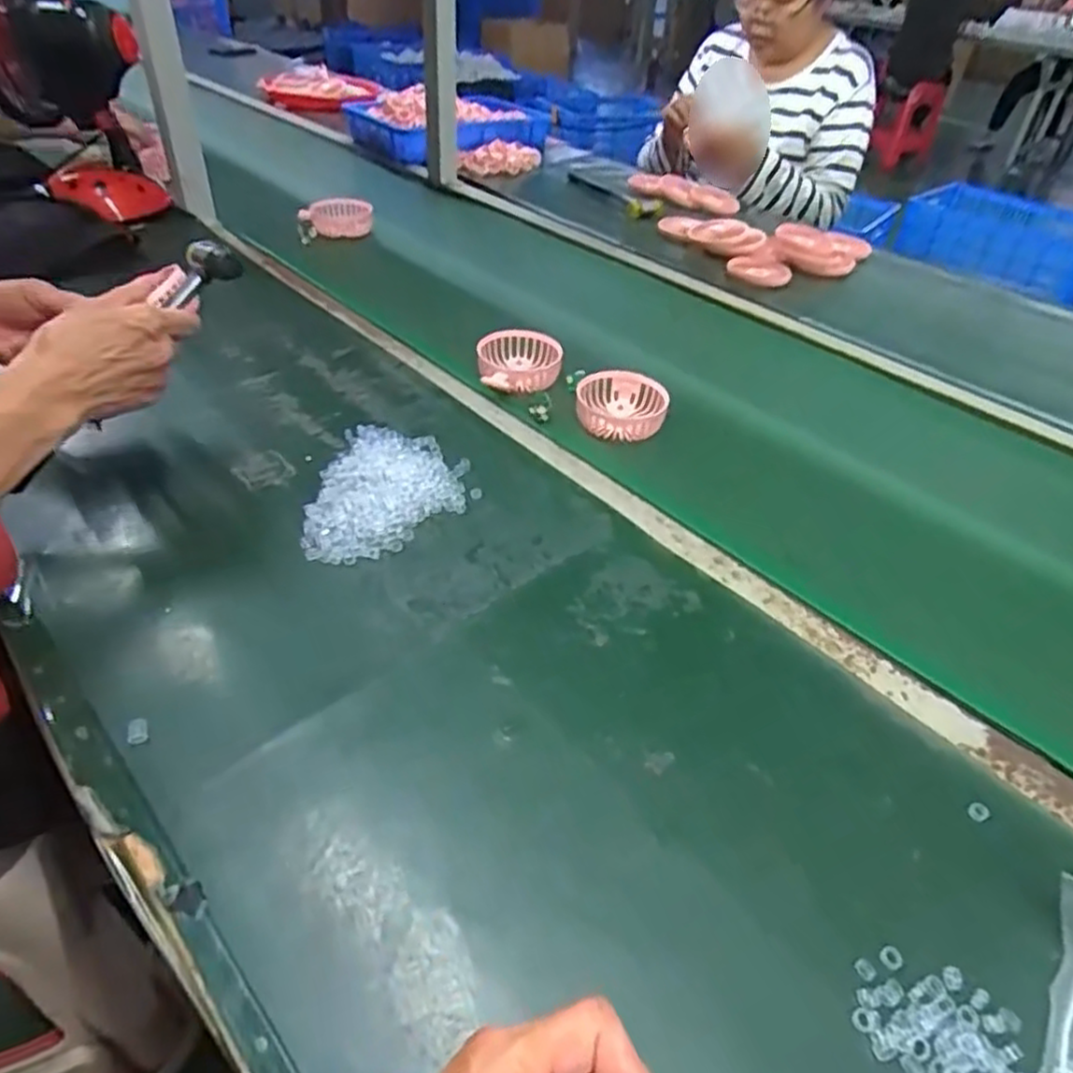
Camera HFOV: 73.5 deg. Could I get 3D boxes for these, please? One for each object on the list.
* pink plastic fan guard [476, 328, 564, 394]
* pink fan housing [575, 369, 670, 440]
[{"bbox_3d":[-0.019,-0.182,0.762,0.087,0.035,0.097,-2,42,-8],"label":"pink plastic fan guard"},{"bbox_3d":[0.082,-0.127,0.710,0.089,0.037,0.082,6,41,1],"label":"pink fan housing"}]

